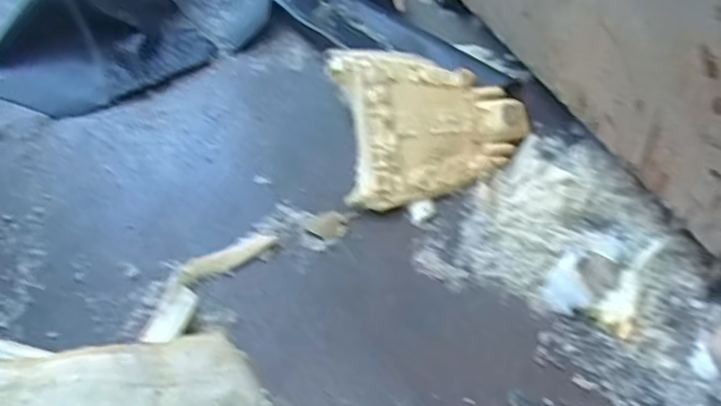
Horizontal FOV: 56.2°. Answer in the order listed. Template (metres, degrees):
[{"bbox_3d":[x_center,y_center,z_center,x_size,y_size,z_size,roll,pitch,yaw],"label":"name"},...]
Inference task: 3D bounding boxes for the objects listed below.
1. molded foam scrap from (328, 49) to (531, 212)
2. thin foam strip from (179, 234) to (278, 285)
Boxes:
[{"bbox_3d":[0.077,-0.085,0.718,0.193,0.026,0.183,-5,68,-8],"label":"molded foam scrap"},{"bbox_3d":[-0.124,0.051,0.638,0.093,0.005,0.026,-22,55,-15],"label":"thin foam strip"}]

